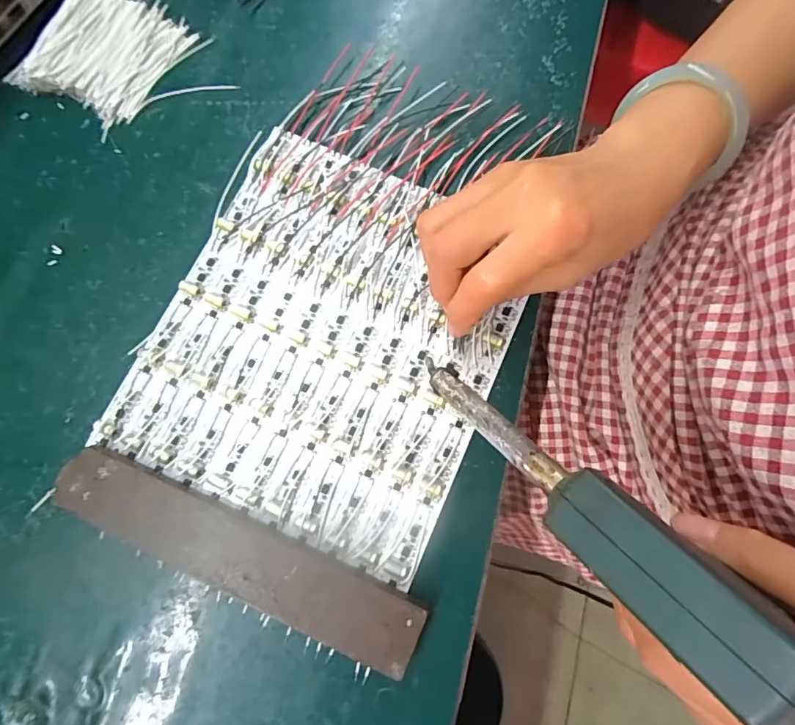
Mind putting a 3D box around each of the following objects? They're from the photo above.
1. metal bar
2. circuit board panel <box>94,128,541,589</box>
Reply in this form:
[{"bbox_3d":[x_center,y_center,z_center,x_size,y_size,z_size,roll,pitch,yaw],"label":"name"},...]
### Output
[{"bbox_3d":[-0.082,0.099,0.241,0.196,0.017,0.036,24,77,5],"label":"metal bar"},{"bbox_3d":[-0.039,-0.018,0.276,0.191,0.007,0.218,23,77,5],"label":"circuit board panel"}]

